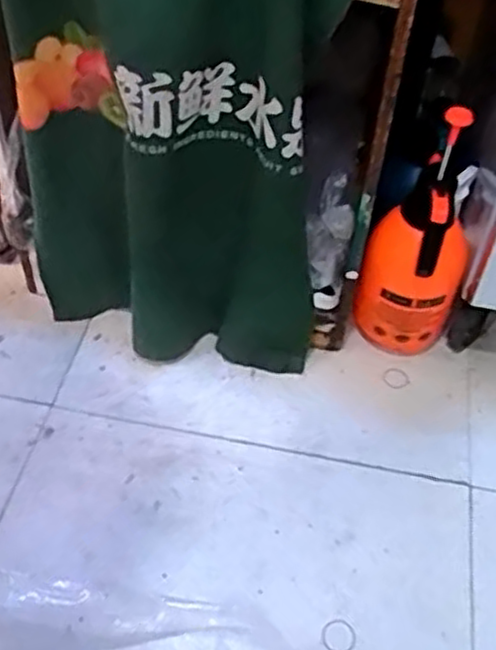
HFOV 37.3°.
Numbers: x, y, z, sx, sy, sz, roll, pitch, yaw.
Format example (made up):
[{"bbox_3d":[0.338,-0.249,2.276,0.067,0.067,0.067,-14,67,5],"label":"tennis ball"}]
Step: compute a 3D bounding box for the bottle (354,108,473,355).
[{"bbox_3d":[0.237,-0.119,1.013,0.139,0.367,0.126,15,52,11],"label":"bottle"}]

